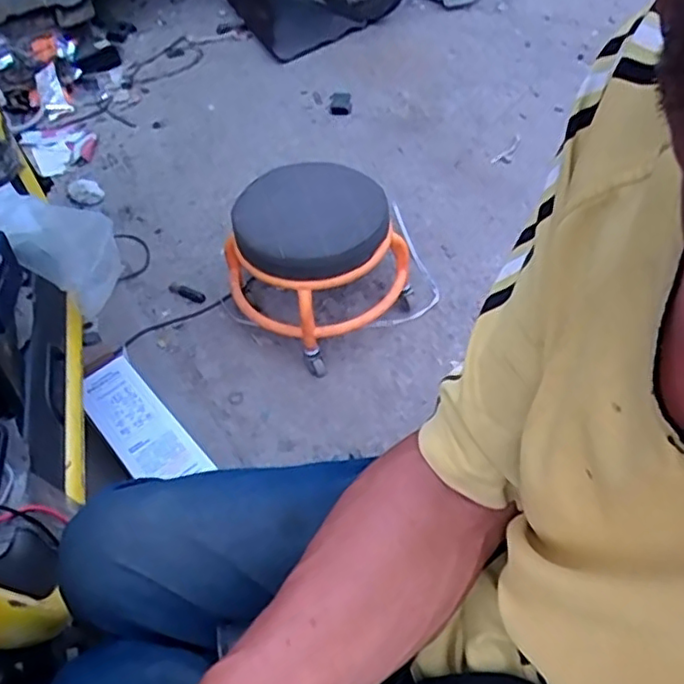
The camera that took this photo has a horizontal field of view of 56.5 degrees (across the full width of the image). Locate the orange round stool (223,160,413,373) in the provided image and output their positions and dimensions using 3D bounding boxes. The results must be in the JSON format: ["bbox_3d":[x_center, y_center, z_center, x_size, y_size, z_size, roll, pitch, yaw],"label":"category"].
[{"bbox_3d":[-0.048,-0.144,1.160,0.287,0.241,0.268,30,57,27],"label":"orange round stool"}]

